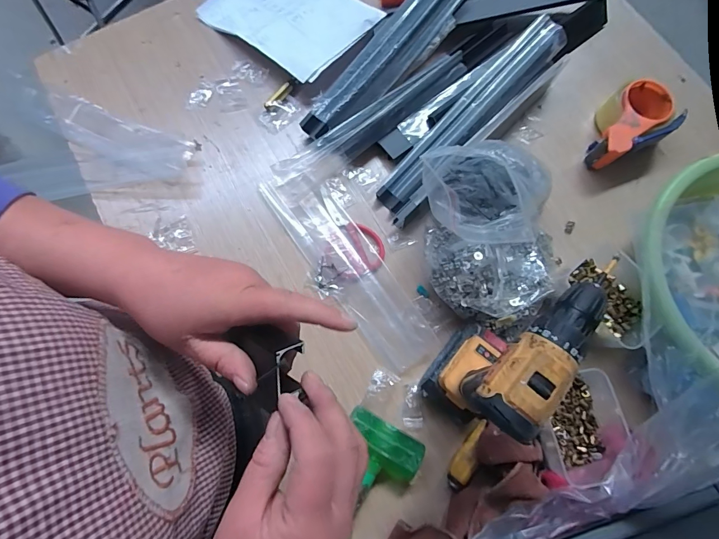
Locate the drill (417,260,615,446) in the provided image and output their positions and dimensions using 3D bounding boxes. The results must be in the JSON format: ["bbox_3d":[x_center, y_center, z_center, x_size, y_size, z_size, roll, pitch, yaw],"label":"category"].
[{"bbox_3d":[0.148,0.092,0.401,0.069,0.221,0.151,35,78,8],"label":"drill"}]

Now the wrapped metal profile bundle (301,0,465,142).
[{"bbox_3d":[0.058,-0.379,0.642,0.082,0.079,0.417,38,79,8],"label":"wrapped metal profile bundle"}]

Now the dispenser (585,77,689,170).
[{"bbox_3d":[0.430,-0.235,0.615,0.156,0.063,0.102,-27,75,-6],"label":"dispenser"}]

